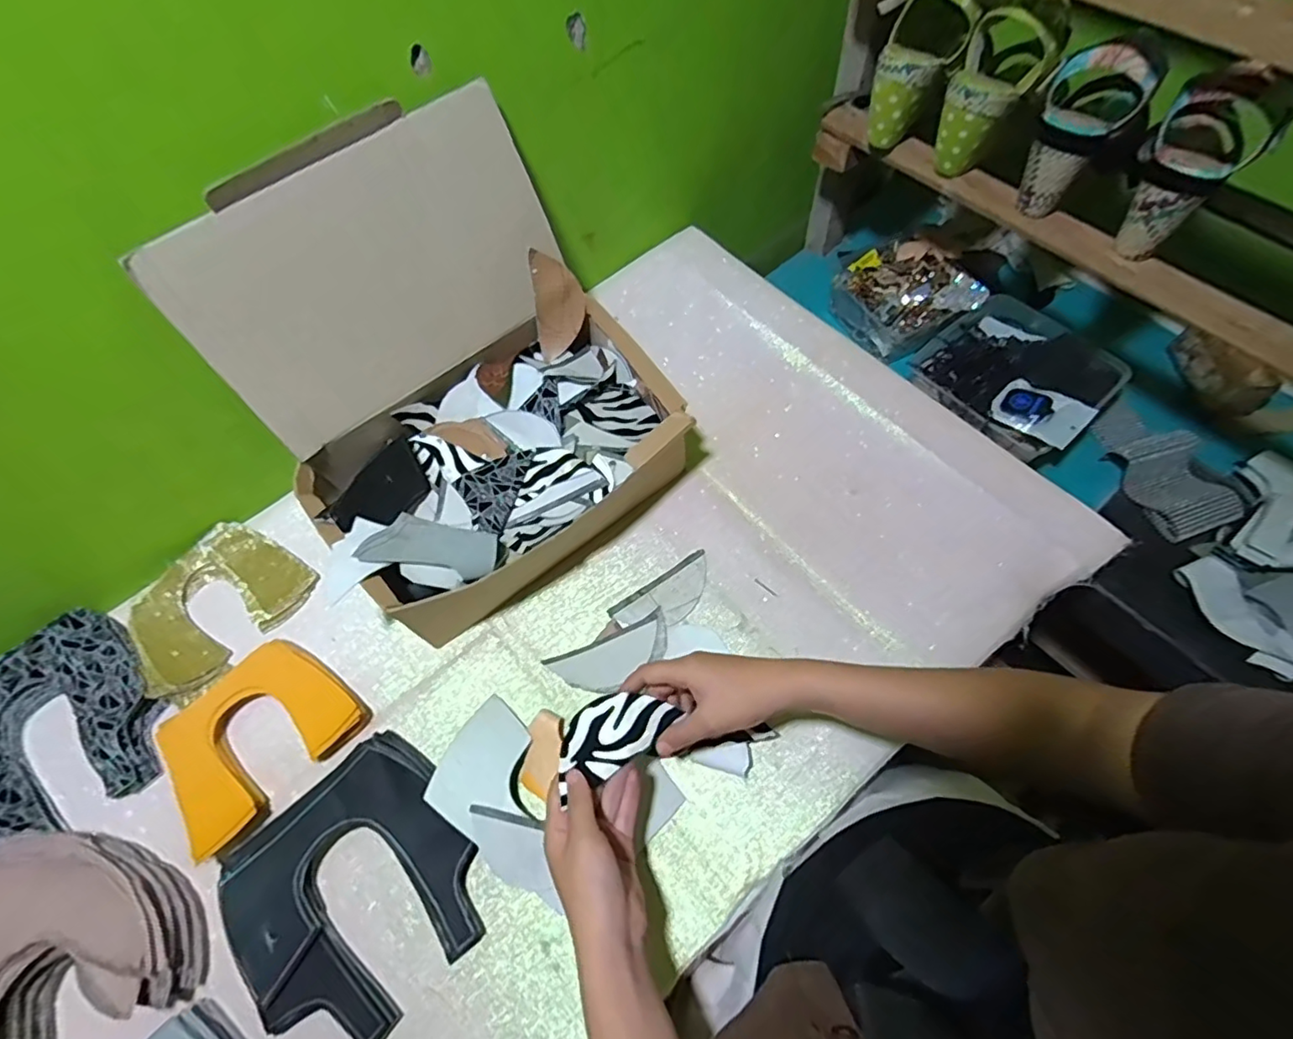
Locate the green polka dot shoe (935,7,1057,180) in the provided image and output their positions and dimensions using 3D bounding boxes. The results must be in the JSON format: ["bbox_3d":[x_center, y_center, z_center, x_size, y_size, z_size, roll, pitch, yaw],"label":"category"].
[{"bbox_3d":[0.340,-0.419,0.596,0.079,0.127,0.067,27,68,16],"label":"green polka dot shoe"}]

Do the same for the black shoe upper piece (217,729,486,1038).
[{"bbox_3d":[-0.235,0.298,0.484,0.178,0.025,0.187,-35,66,-13],"label":"black shoe upper piece"}]

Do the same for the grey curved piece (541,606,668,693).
[{"bbox_3d":[-0.030,0.130,0.559,0.116,0.016,0.049,-23,64,-8],"label":"grey curved piece"}]

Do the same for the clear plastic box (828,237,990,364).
[{"bbox_3d":[0.358,-0.317,0.838,0.144,0.066,0.179,-33,66,-13],"label":"clear plastic box"}]

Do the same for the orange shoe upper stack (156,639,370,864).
[{"bbox_3d":[-0.352,0.192,0.542,0.157,0.018,0.127,-42,68,-16],"label":"orange shoe upper stack"}]

